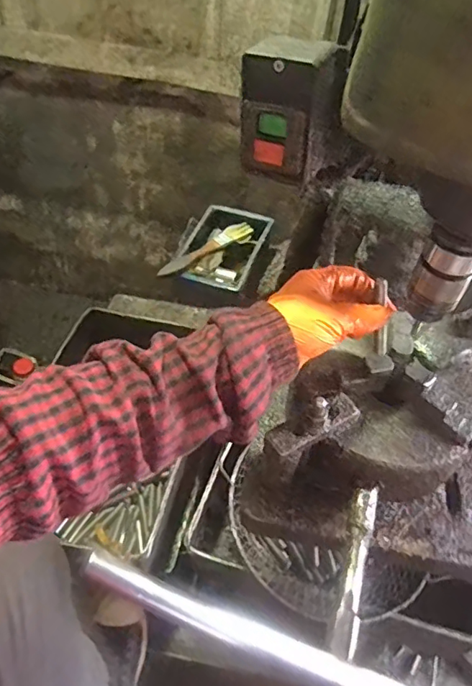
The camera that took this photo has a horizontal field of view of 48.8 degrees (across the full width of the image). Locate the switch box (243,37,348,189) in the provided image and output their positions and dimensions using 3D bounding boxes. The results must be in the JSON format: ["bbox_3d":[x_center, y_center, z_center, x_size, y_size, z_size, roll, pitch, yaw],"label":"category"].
[{"bbox_3d":[0.040,-0.171,0.383,0.067,0.090,0.048,12,52,4],"label":"switch box"}]

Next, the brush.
[{"bbox_3d":[-0.040,-0.124,0.673,0.155,0.017,0.026,-35,62,-28],"label":"brush"}]

